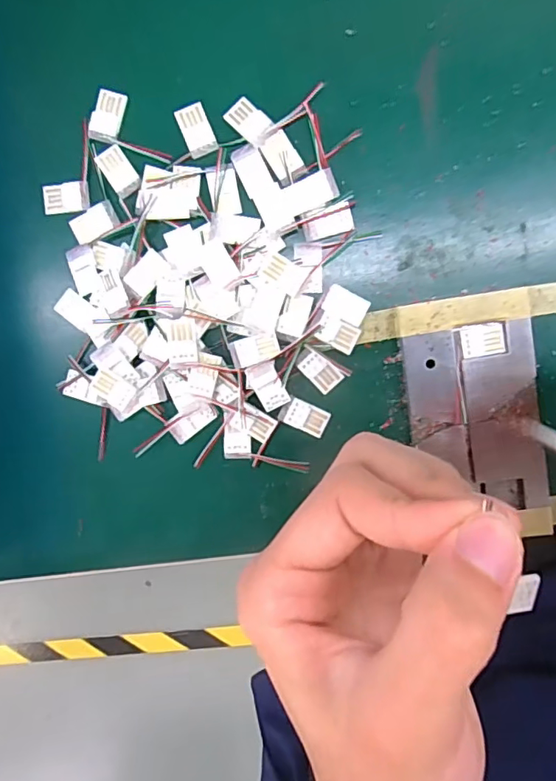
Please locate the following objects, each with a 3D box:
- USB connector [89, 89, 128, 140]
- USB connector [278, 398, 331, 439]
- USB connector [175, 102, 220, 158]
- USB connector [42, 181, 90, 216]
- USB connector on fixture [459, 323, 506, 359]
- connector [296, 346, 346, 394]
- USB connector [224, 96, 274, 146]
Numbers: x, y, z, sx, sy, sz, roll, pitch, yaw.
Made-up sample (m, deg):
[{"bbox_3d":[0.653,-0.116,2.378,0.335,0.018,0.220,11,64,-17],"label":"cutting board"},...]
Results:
[{"bbox_3d":[-0.069,-0.111,0.214,0.012,0.004,0.019,16,98,2],"label":"USB connector"},{"bbox_3d":[0.011,0.011,0.221,0.020,0.004,0.012,25,98,1],"label":"USB connector"},{"bbox_3d":[-0.033,-0.104,0.212,0.012,0.004,0.021,-21,95,6],"label":"USB connector"},{"bbox_3d":[-0.089,-0.080,0.221,0.020,0.005,0.013,-4,97,5],"label":"USB connector"},{"bbox_3d":[0.080,-0.019,0.205,0.016,0.004,0.012,-8,96,5],"label":"USB connector on fixture"},{"bbox_3d":[0.017,-0.008,0.219,0.011,0.004,0.019,-43,92,8],"label":"connector"},{"bbox_3d":[-0.012,-0.106,0.209,0.018,0.004,0.012,42,98,-2],"label":"USB connector"}]

